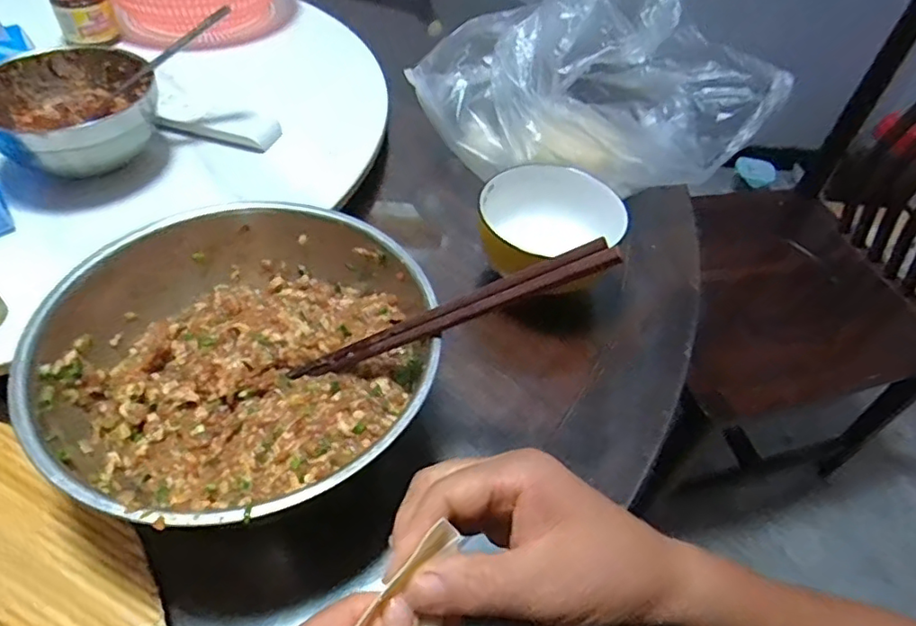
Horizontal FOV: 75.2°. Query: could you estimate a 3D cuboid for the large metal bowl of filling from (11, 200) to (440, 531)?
[{"bbox_3d":[-0.129,0.031,0.362,0.208,0.081,0.214,3,48,-3],"label":"large metal bowl of filling"}]

